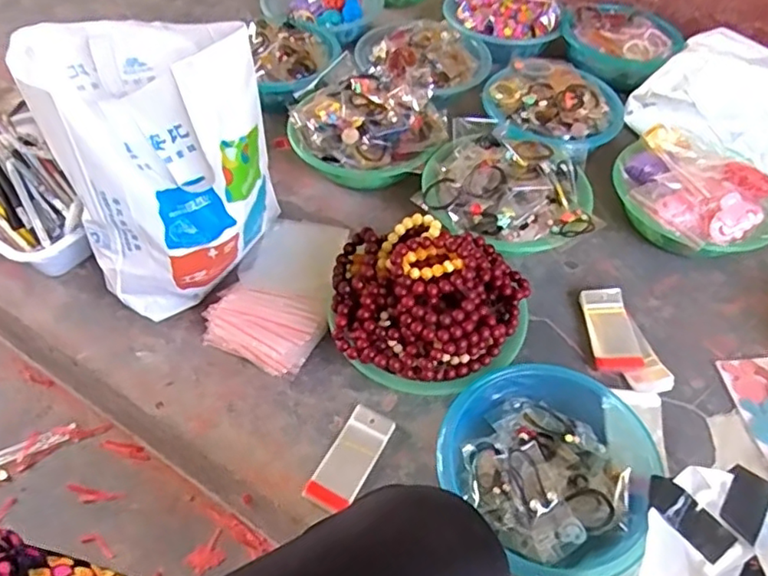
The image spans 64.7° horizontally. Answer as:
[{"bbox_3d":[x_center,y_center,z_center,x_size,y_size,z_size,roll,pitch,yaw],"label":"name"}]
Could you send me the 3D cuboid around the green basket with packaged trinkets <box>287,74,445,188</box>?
[{"bbox_3d":[-0.027,-0.242,0.936,0.230,0.097,0.177,8,51,3],"label":"green basket with packaged trinkets"}]

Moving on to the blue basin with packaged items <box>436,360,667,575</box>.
[{"bbox_3d":[0.190,0.187,0.653,0.232,0.069,0.215,-27,57,-22],"label":"blue basin with packaged items"}]

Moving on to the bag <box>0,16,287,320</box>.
[{"bbox_3d":[-0.260,-0.142,0.743,0.225,0.314,0.190,-21,55,-18],"label":"bag"}]

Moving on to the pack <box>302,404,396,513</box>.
[{"bbox_3d":[-0.037,0.193,0.687,0.052,0.012,0.119,28,66,13],"label":"pack"}]

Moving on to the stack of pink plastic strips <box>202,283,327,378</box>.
[{"bbox_3d":[-0.148,0.044,0.753,0.140,0.080,0.088,23,54,15],"label":"stack of pink plastic strips"}]

